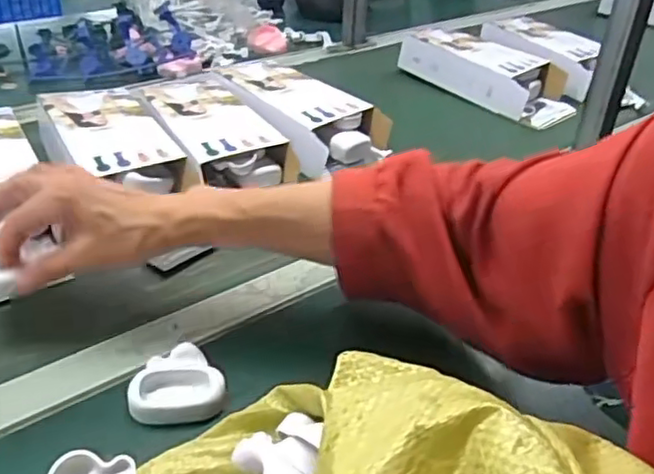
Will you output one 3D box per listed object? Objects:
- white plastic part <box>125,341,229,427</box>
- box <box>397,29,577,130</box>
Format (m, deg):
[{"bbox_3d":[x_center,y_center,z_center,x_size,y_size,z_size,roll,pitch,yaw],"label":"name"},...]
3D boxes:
[{"bbox_3d":[-0.100,0.098,0.432,0.060,0.013,0.058,2,36,-7],"label":"white plastic part"},{"bbox_3d":[0.226,-0.228,0.906,0.106,0.064,0.264,-26,47,-37],"label":"box"}]

